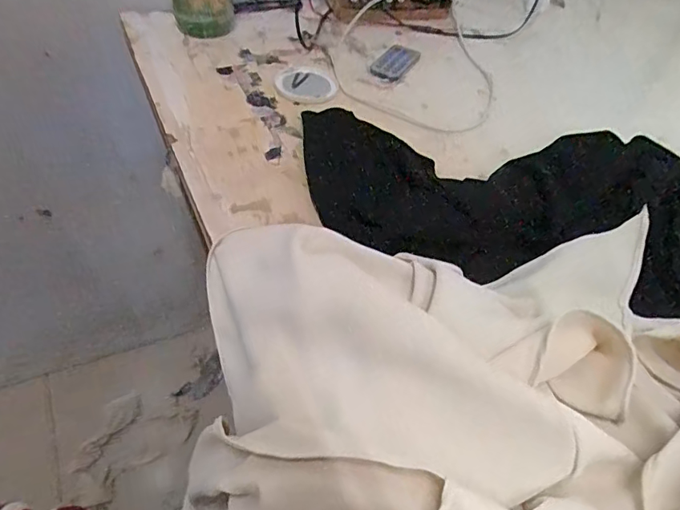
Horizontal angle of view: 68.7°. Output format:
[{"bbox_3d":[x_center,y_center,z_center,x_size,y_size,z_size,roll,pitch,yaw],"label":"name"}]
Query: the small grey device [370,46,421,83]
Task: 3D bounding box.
[{"bbox_3d":[0.073,-0.253,0.653,0.043,0.006,0.093,24,50,14],"label":"small grey device"}]

